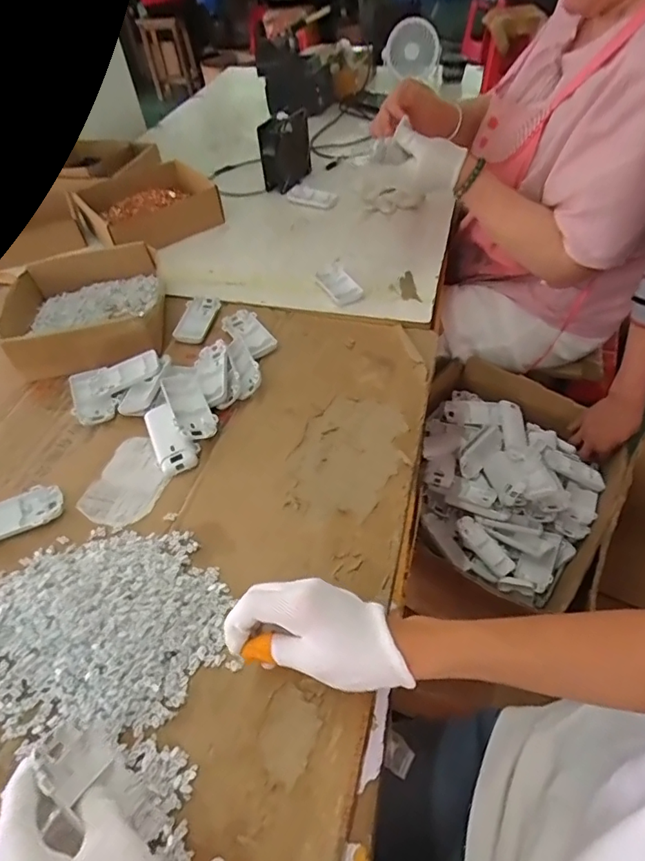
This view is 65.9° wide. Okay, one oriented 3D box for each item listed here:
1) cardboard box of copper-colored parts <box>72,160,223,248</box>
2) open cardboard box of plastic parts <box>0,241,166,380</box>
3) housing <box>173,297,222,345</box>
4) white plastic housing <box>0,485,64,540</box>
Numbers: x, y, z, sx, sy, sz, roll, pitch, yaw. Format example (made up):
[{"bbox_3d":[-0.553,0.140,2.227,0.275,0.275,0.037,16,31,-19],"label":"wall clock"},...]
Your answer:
[{"bbox_3d":[-0.313,-0.407,0.904,0.226,0.059,0.189,-28,55,-17],"label":"cardboard box of copper-colored parts"},{"bbox_3d":[-0.341,-0.176,0.725,0.211,0.056,0.207,-11,52,-5],"label":"open cardboard box of plastic parts"},{"bbox_3d":[-0.185,-0.167,0.739,0.046,0.006,0.099,15,57,-6],"label":"housing"},{"bbox_3d":[-0.329,0.090,0.533,0.094,0.014,0.051,-23,54,-14],"label":"white plastic housing"}]

